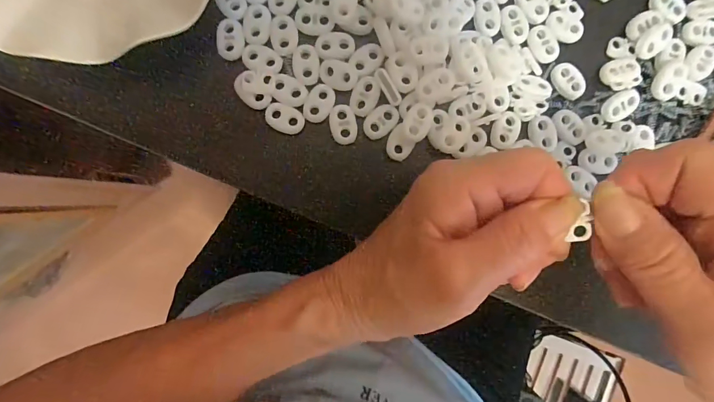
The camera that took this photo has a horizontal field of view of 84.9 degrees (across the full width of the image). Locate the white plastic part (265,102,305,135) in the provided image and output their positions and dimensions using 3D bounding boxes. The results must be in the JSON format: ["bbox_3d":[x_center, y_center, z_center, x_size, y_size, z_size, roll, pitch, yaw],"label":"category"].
[{"bbox_3d":[-0.041,-0.046,0.220,0.022,0.004,0.015,20,89,-4],"label":"white plastic part"}]

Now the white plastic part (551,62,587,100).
[{"bbox_3d":[0.126,-0.071,0.230,0.015,0.004,0.023,-31,92,-3],"label":"white plastic part"}]

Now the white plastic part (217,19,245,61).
[{"bbox_3d":[-0.070,-0.090,0.217,0.014,0.004,0.022,-1,90,-4],"label":"white plastic part"}]

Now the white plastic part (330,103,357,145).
[{"bbox_3d":[-0.008,-0.044,0.221,0.015,0.004,0.022,-16,91,-3],"label":"white plastic part"}]

